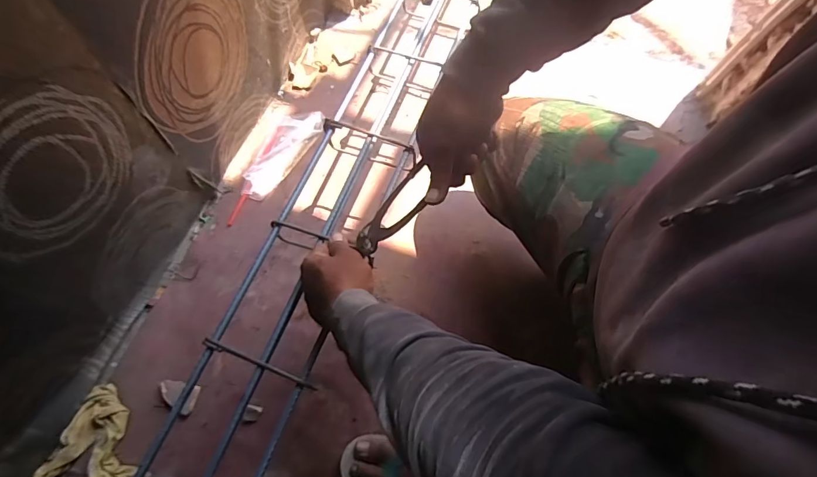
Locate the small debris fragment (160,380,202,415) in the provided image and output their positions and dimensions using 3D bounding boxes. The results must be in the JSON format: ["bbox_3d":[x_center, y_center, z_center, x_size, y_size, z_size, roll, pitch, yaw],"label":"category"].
[{"bbox_3d":[-0.368,0.252,0.692,0.060,0.011,0.044,11,67,3],"label":"small debris fragment"}]

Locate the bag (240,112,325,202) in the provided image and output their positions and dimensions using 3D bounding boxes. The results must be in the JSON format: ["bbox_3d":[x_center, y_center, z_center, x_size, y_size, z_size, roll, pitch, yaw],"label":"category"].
[{"bbox_3d":[-0.250,-0.174,0.871,0.081,0.021,0.227,23,68,7],"label":"bag"}]

